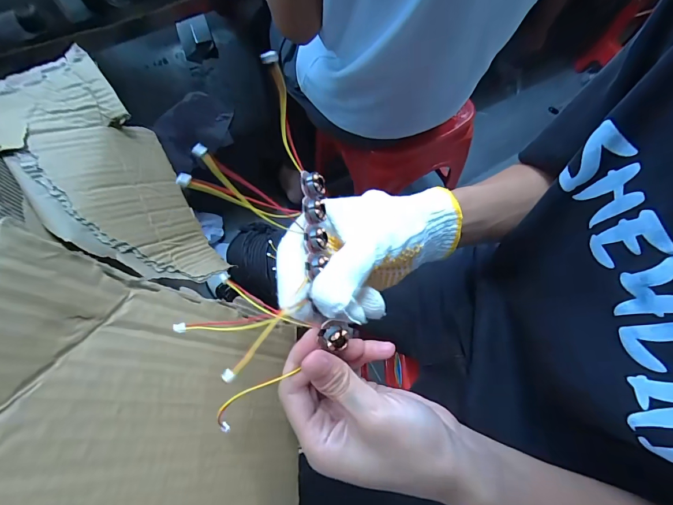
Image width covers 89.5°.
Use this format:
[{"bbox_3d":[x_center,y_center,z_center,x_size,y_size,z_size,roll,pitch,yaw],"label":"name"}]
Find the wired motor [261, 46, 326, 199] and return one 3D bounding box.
[{"bbox_3d":[-0.028,-0.081,0.225,0.017,0.025,0.090,-18,99,-6],"label":"wired motor"}]

